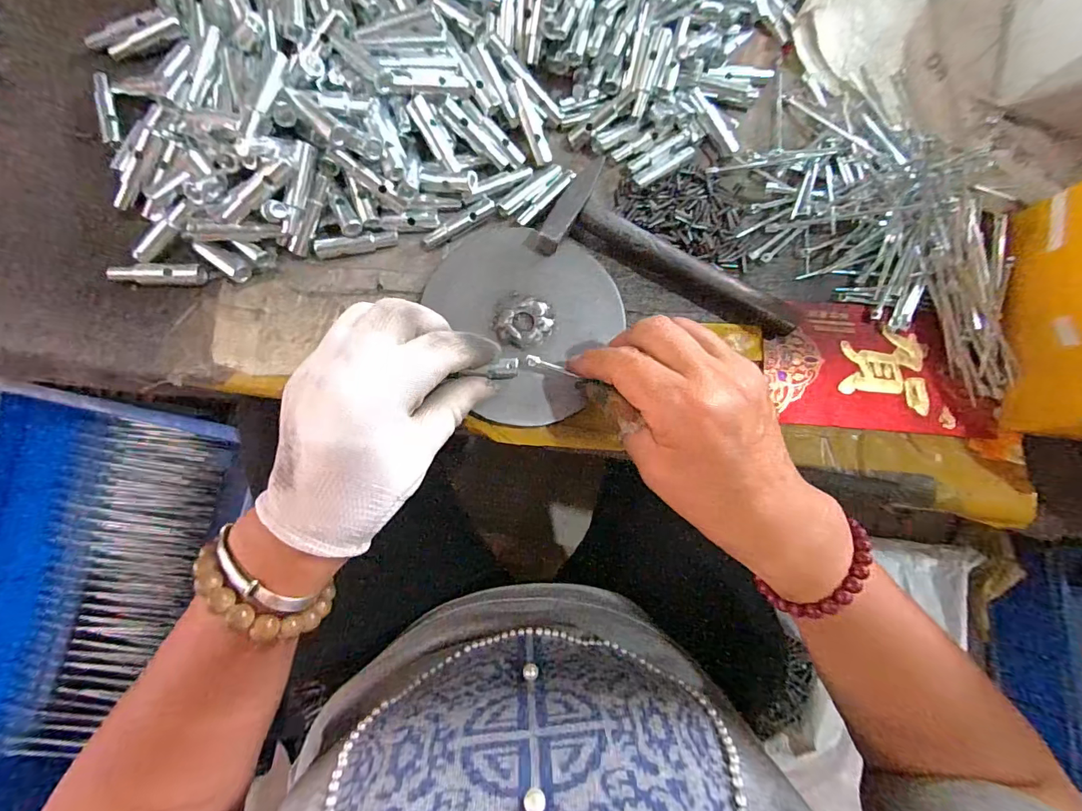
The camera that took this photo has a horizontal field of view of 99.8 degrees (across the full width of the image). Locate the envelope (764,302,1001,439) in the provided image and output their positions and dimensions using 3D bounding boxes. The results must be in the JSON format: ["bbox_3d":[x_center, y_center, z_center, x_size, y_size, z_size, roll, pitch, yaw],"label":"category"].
[{"bbox_3d":[0.232,-0.025,0.312,0.158,0.010,0.085,5,84,-4],"label":"envelope"}]

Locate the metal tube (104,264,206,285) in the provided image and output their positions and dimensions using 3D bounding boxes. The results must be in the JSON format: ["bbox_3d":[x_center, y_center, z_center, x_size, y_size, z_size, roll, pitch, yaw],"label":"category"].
[{"bbox_3d":[-0.229,-0.079,0.275,0.050,0.011,0.013,-5,85,-5],"label":"metal tube"}]

